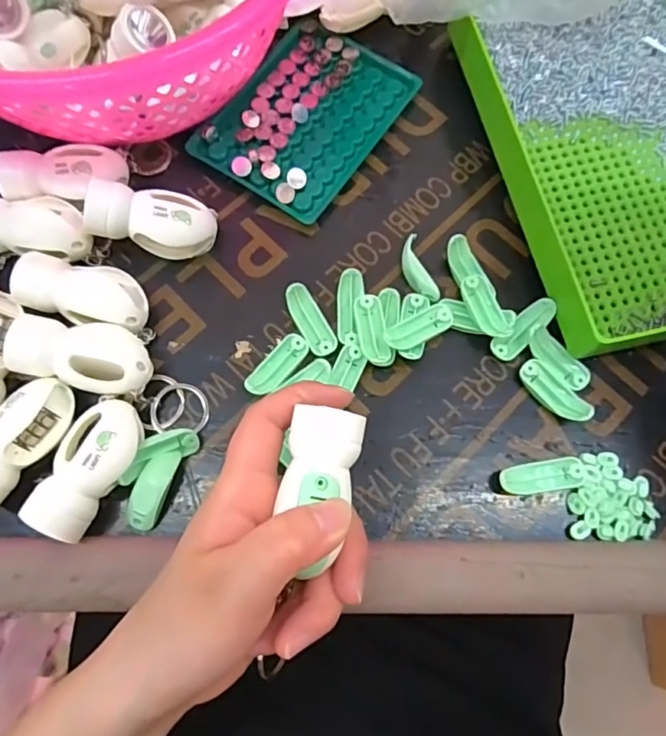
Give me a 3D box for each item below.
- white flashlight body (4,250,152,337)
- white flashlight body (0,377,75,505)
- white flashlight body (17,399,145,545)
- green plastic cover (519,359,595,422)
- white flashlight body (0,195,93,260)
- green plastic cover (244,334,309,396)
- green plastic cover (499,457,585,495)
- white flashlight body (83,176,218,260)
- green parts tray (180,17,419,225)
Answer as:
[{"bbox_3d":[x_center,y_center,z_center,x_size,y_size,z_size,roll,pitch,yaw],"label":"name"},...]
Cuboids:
[{"bbox_3d":[-0.133,-0.039,0.284,0.068,0.031,0.031,9,73,2],"label":"white flashlight body"},{"bbox_3d":[-0.154,0.036,0.259,0.024,0.029,0.065,33,75,9],"label":"white flashlight body"},{"bbox_3d":[-0.117,0.048,0.255,0.031,0.023,0.066,29,75,8],"label":"white flashlight body"},{"bbox_3d":[0.117,0.013,0.282,0.016,0.005,0.042,-37,64,-11],"label":"green plastic cover"},{"bbox_3d":[-0.166,-0.077,0.293,0.066,0.031,0.032,10,73,2],"label":"white flashlight body"},{"bbox_3d":[-0.030,-0.001,0.284,0.017,0.007,0.042,36,63,10],"label":"green plastic cover"},{"bbox_3d":[0.105,0.056,0.272,0.041,0.010,0.015,-8,73,-3],"label":"green plastic cover"},{"bbox_3d":[-0.097,-0.082,0.290,0.067,0.027,0.030,9,71,-26],"label":"white flashlight body"},{"bbox_3d":[-0.016,-0.157,0.333,0.093,0.013,0.123,32,75,9],"label":"green parts tray"}]

